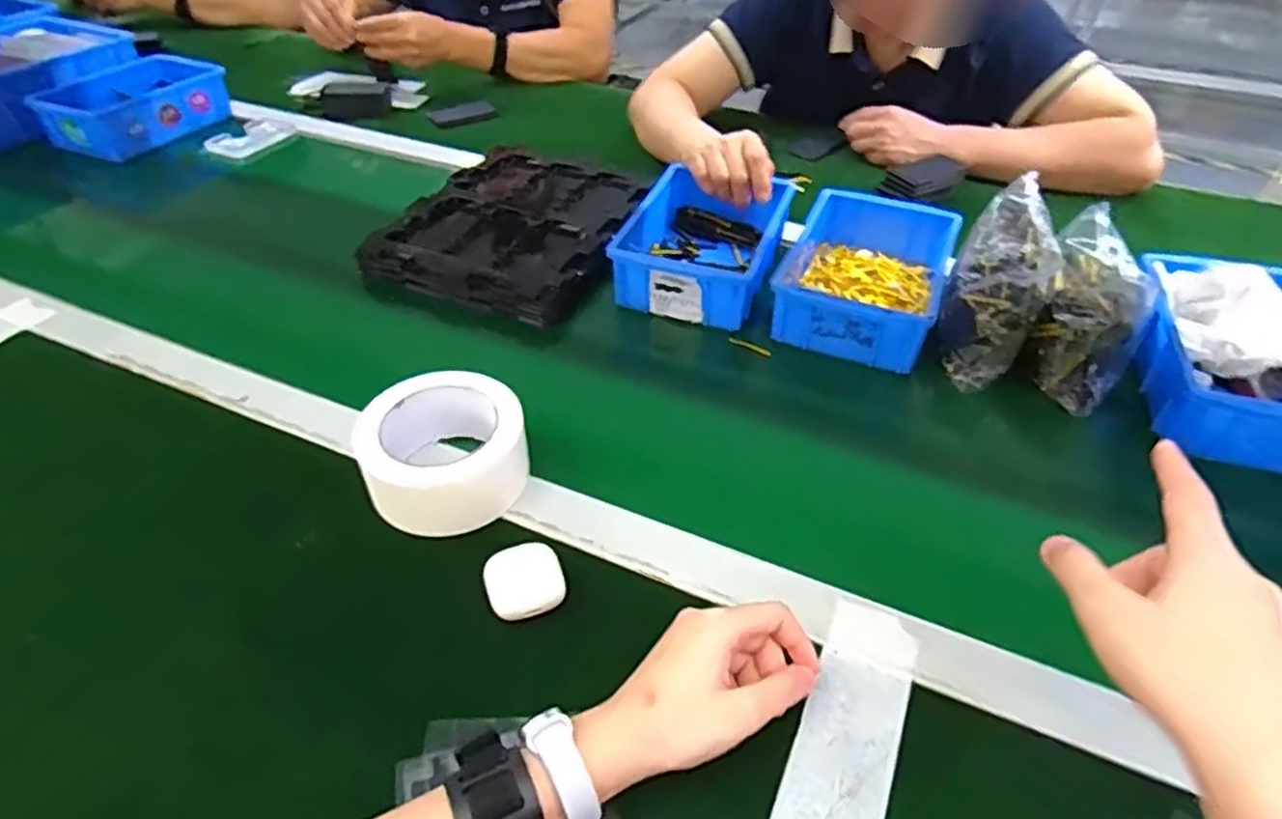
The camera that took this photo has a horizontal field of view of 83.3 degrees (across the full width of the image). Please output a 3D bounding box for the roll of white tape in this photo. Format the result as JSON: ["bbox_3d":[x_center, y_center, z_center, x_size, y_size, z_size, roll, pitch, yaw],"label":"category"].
[{"bbox_3d":[-0.137,0.029,0.503,0.107,0.055,0.107,1,43,0],"label":"roll of white tape"}]

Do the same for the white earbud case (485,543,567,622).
[{"bbox_3d":[-0.072,0.108,0.451,0.046,0.017,0.045,-14,45,-15],"label":"white earbud case"}]

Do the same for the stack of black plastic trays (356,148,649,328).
[{"bbox_3d":[-0.127,-0.198,0.772,0.222,0.032,0.270,16,45,16],"label":"stack of black plastic trays"}]

